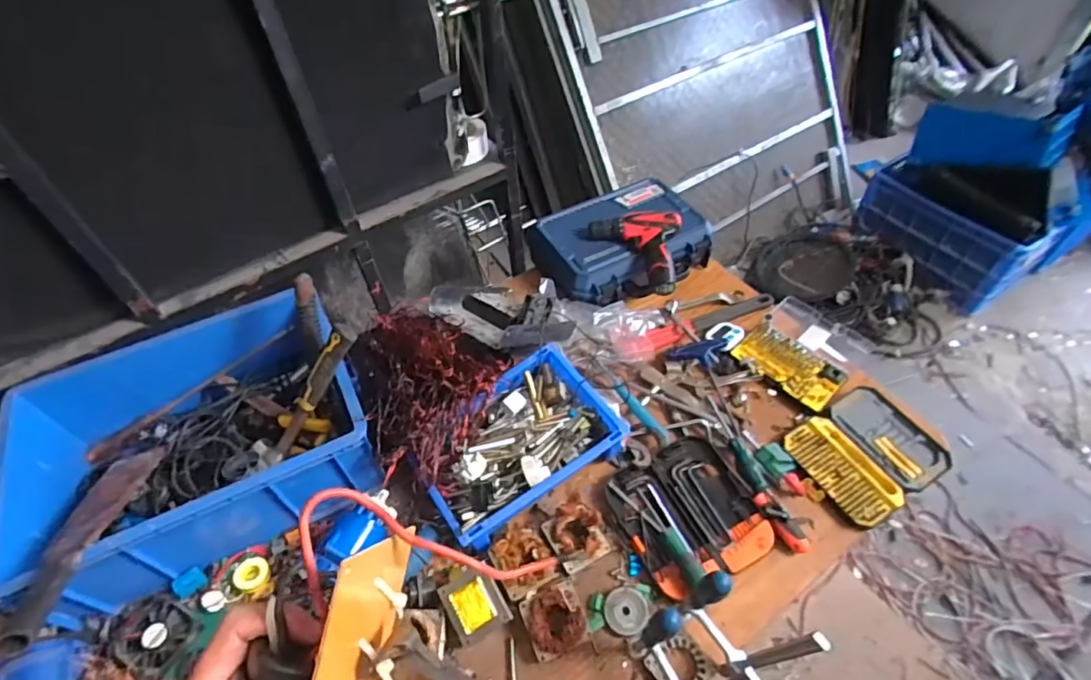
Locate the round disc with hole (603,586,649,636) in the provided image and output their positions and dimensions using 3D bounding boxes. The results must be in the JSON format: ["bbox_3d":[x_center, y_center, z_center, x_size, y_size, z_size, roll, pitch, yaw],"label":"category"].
[{"bbox_3d":[0.116,0.385,0.781,0.062,0.011,0.066,-1,50,1],"label":"round disc with hole"}]

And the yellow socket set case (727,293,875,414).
[{"bbox_3d":[0.497,0.012,1.053,0.187,0.034,0.224,36,60,28],"label":"yellow socket set case"}]

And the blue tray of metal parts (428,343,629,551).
[{"bbox_3d":[-0.049,0.169,0.898,0.320,0.086,0.209,-29,55,-21],"label":"blue tray of metal parts"}]

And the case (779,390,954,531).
[{"bbox_3d":[0.545,0.189,0.928,0.225,0.033,0.183,-27,54,-19],"label":"case"}]

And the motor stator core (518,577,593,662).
[{"bbox_3d":[0.013,0.389,0.759,0.080,0.040,0.085,-16,51,-11],"label":"motor stator core"}]

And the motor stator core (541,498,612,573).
[{"bbox_3d":[0.048,0.294,0.830,0.088,0.048,0.087,-25,53,-18],"label":"motor stator core"}]

